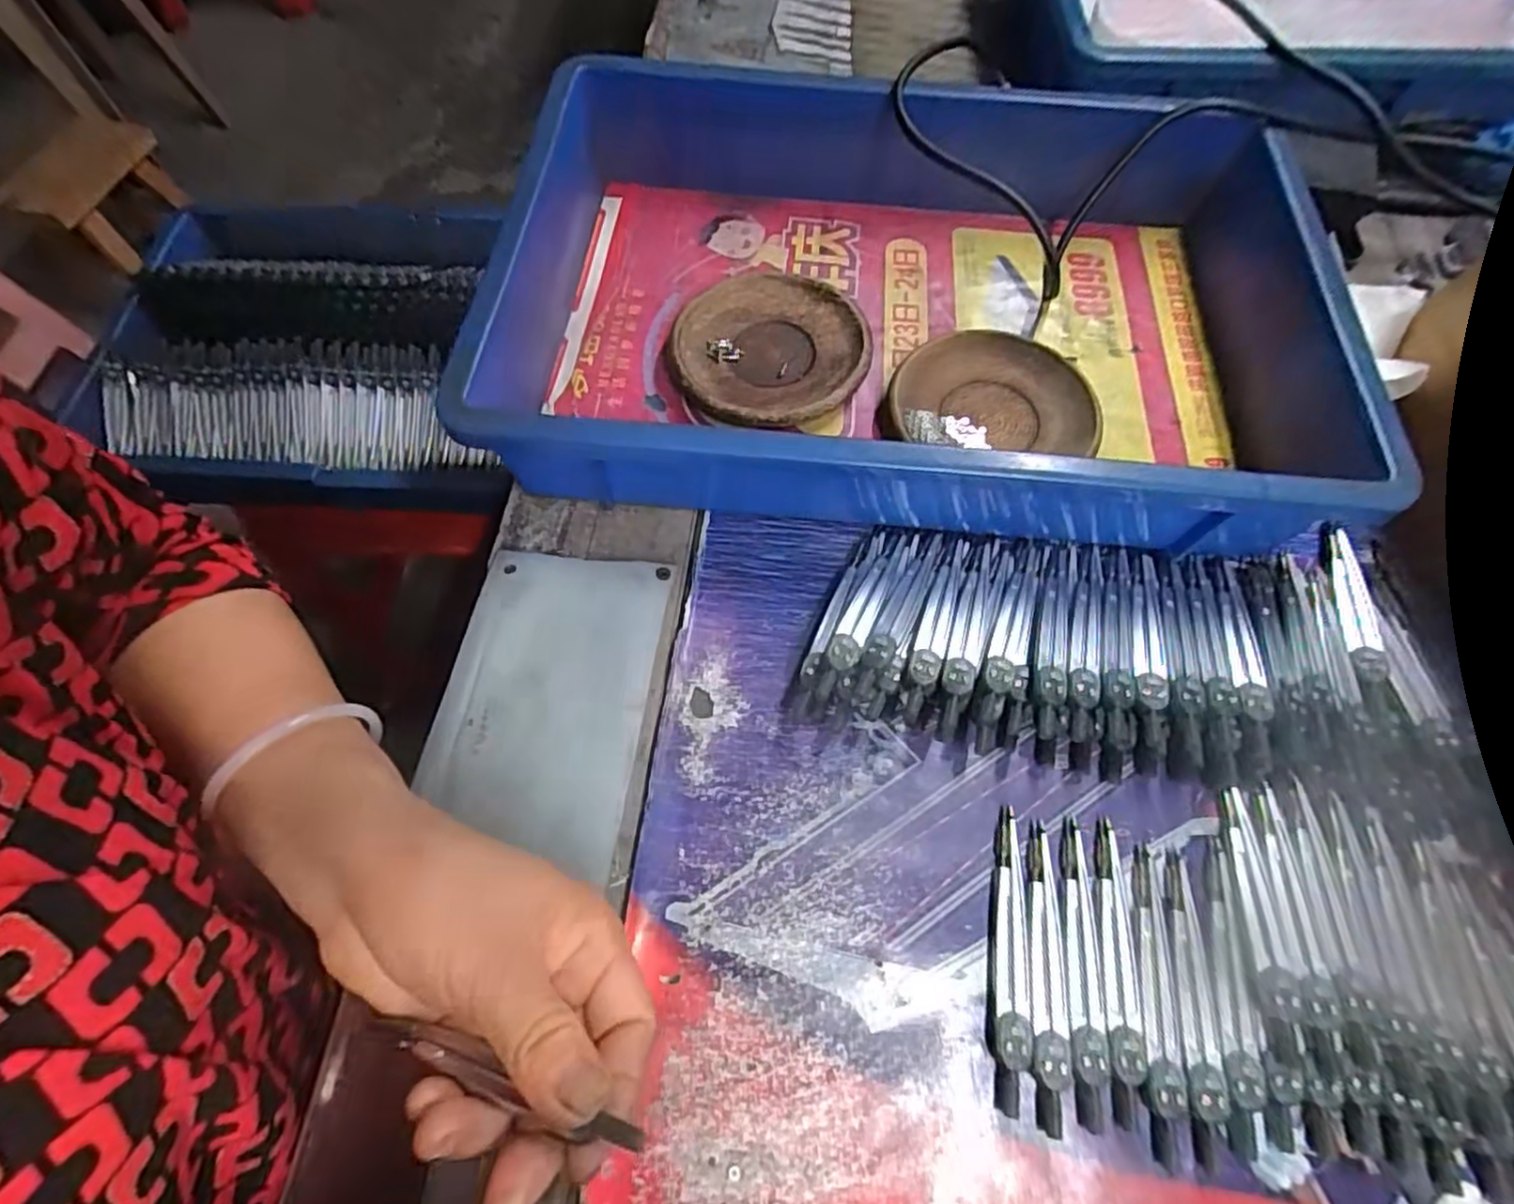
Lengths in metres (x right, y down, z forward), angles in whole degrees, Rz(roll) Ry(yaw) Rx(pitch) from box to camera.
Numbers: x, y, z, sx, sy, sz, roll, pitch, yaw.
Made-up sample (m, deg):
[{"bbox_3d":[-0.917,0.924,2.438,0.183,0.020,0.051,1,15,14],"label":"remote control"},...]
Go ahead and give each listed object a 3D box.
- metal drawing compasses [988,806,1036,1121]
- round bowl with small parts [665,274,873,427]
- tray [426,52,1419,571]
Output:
[{"bbox_3d":[0.106,0.145,0.283,0.014,0.008,0.112,8,66,5],"label":"metal drawing compasses"},{"bbox_3d":[0.007,-0.149,0.408,0.109,0.019,0.115,0,66,1],"label":"round bowl with small parts"},{"bbox_3d":[0.083,-0.180,0.390,0.422,0.082,0.296,4,66,3],"label":"tray"}]

